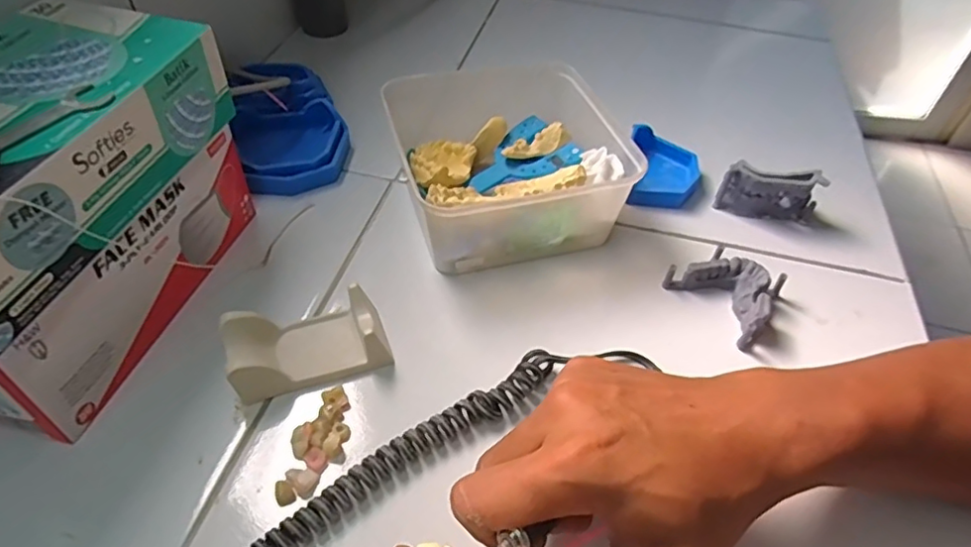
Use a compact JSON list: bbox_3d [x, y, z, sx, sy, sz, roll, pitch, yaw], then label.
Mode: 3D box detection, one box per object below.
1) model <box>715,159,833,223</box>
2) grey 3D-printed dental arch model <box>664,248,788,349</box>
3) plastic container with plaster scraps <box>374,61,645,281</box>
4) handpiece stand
[{"bbox_3d":[0.225,-0.063,0.472,0.074,0.045,0.017,11,47,6],"label":"model"},{"bbox_3d":[0.173,0.010,0.414,0.058,0.027,0.069,-26,54,-25],"label":"grey 3D-printed dental arch model"},{"bbox_3d":[0.010,-0.099,0.469,0.159,0.061,0.196,-10,49,-13],"label":"plastic container with plaster scraps"},{"bbox_3d":[-0.106,0.039,0.360,0.089,0.029,0.048,-15,50,-17],"label":"handpiece stand"}]

